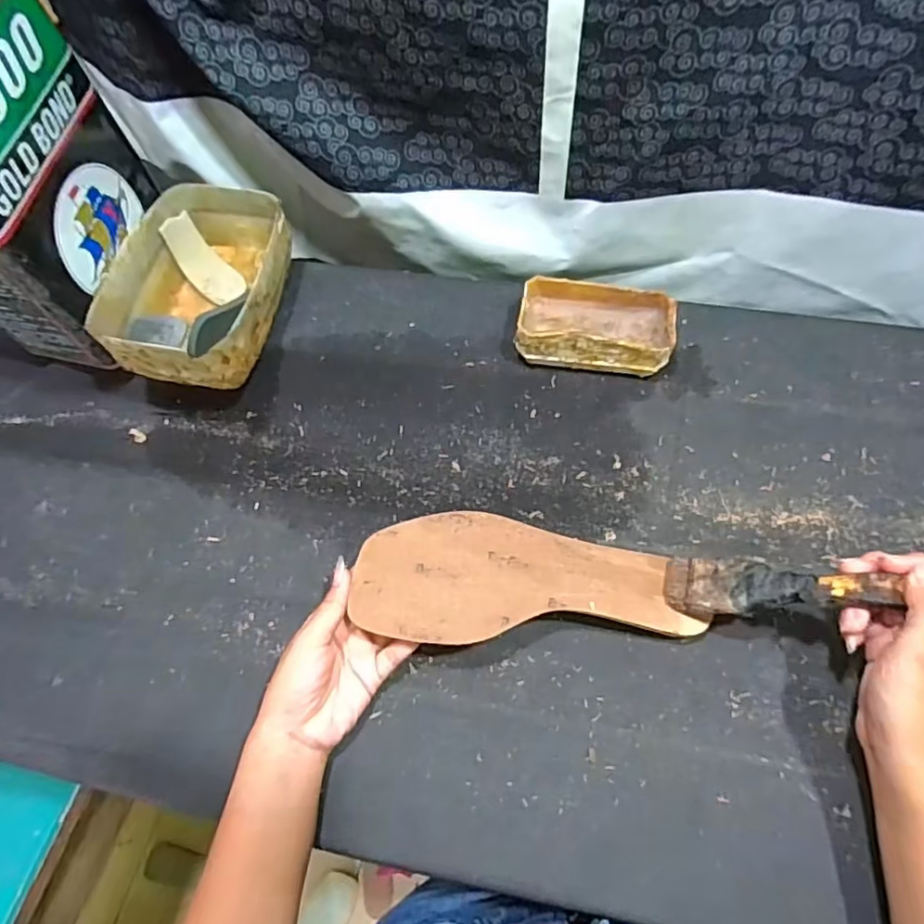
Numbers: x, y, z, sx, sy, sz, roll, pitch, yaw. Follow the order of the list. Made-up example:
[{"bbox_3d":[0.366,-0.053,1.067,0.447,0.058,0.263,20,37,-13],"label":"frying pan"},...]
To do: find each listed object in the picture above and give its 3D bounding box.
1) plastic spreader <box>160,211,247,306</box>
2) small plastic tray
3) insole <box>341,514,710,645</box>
[{"bbox_3d":[-0.237,-0.183,0.551,0.038,0.018,0.085,-40,97,-16],"label":"plastic spreader"},{"bbox_3d":[0.112,-0.113,0.505,0.126,0.048,0.075,8,64,7],"label":"small plastic tray"},{"bbox_3d":[0.043,0.075,0.399,0.221,0.011,0.082,0,66,-6],"label":"insole"}]

